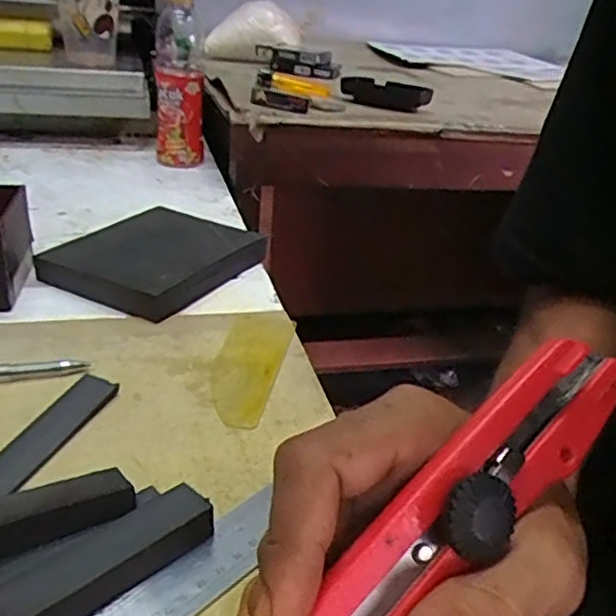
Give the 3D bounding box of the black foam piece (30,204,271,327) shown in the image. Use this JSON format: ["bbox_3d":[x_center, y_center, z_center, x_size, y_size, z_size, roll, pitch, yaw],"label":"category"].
[{"bbox_3d":[-0.120,-0.043,0.529,0.130,0.022,0.149,19,30,25],"label":"black foam piece"}]

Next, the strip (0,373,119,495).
[{"bbox_3d":[-0.134,0.066,0.331,0.024,0.007,0.106,12,28,14],"label":"strip"}]

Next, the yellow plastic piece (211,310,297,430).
[{"bbox_3d":[-0.037,0.032,0.414,0.041,0.004,0.133,8,27,5],"label":"yellow plastic piece"}]

